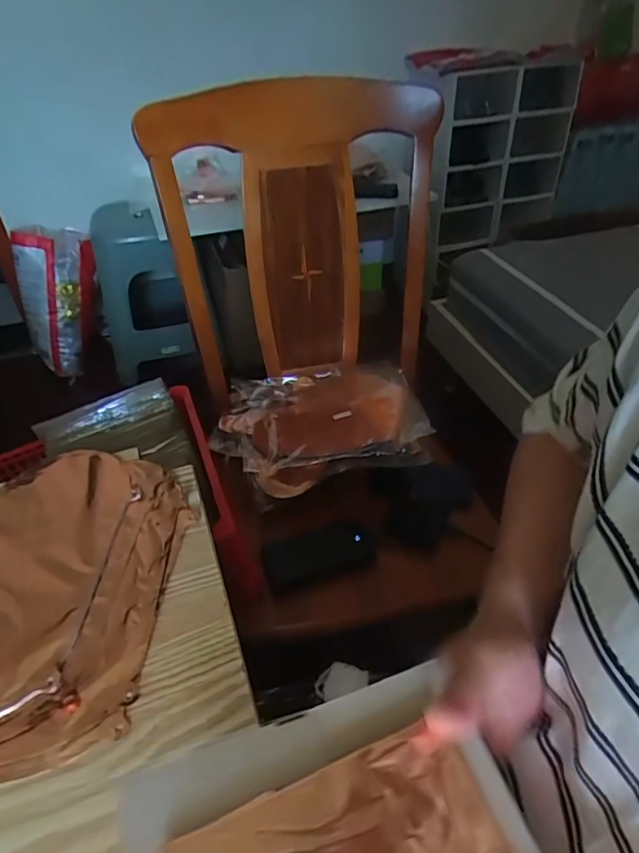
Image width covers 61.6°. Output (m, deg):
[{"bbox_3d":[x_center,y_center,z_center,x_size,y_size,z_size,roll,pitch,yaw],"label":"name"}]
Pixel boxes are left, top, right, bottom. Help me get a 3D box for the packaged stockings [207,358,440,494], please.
[{"bbox_3d":[-0.001,-0.014,0.904,0.339,0.056,0.276,-9,42,-5],"label":"packaged stockings"}]

